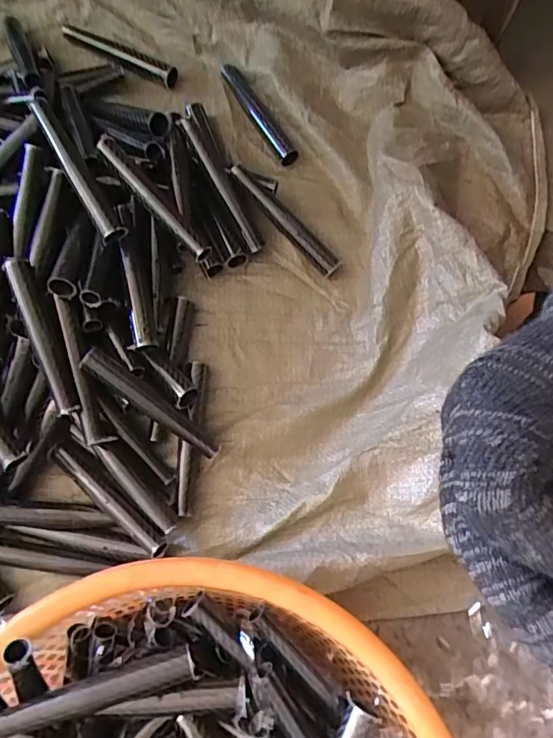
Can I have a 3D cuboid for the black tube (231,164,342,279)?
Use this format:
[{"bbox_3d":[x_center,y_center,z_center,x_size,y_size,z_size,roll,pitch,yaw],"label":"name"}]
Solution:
[{"bbox_3d":[0.009,-0.157,0.555,0.149,0.021,0.023,44,79,-9],"label":"black tube"}]

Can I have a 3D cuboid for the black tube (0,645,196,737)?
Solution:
[{"bbox_3d":[-0.137,0.234,0.366,0.155,0.025,0.023,-15,74,-6],"label":"black tube"}]

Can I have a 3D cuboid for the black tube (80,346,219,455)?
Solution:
[{"bbox_3d":[-0.116,0.033,0.485,0.146,0.025,0.026,39,78,-12],"label":"black tube"}]

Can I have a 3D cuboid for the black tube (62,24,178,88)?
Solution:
[{"bbox_3d":[-0.186,-0.371,0.613,0.149,0.016,0.022,27,77,7],"label":"black tube"}]

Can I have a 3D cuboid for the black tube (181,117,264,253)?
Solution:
[{"bbox_3d":[-0.055,-0.192,0.547,0.016,0.020,0.146,-33,102,-8],"label":"black tube"}]

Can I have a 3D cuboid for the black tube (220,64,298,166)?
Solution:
[{"bbox_3d":[-0.020,-0.300,0.609,0.019,0.015,0.147,-32,77,-8],"label":"black tube"}]

